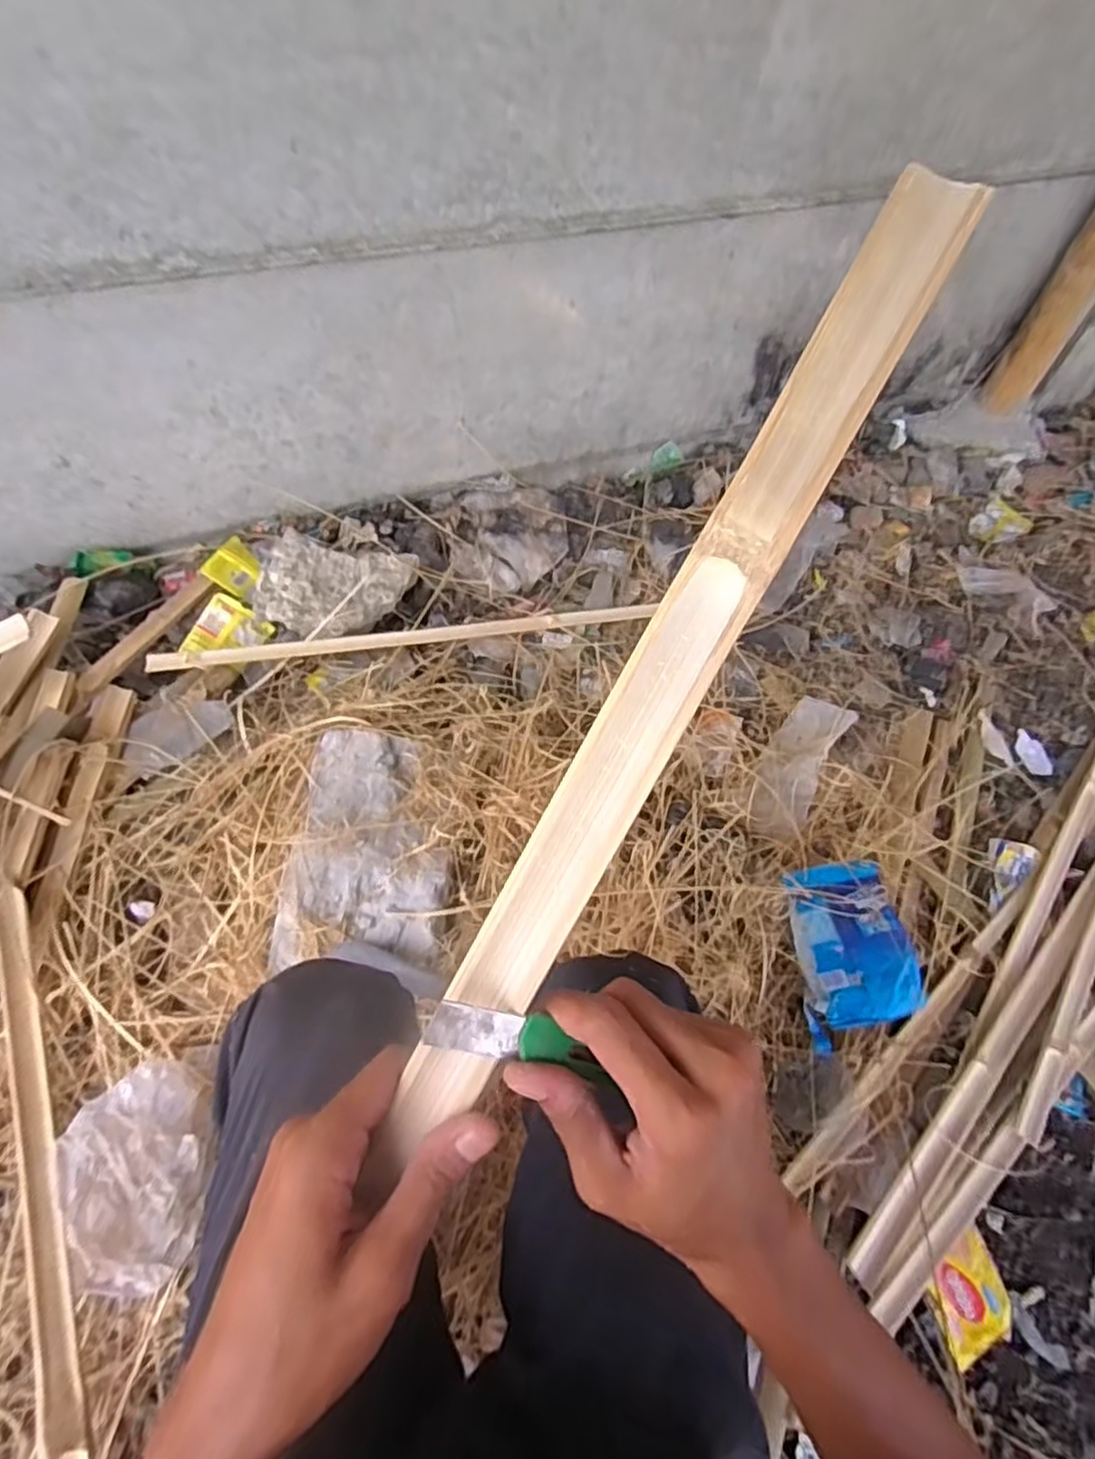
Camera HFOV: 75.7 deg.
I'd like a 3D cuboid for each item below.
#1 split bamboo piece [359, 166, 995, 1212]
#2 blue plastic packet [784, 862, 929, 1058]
[{"bbox_3d":[0.040,-0.007,0.279,0.033,0.008,0.434,31,95,19],"label":"split bamboo piece"},{"bbox_3d":[0.369,0.274,0.867,0.137,0.059,0.211,1,58,-4],"label":"blue plastic packet"}]

